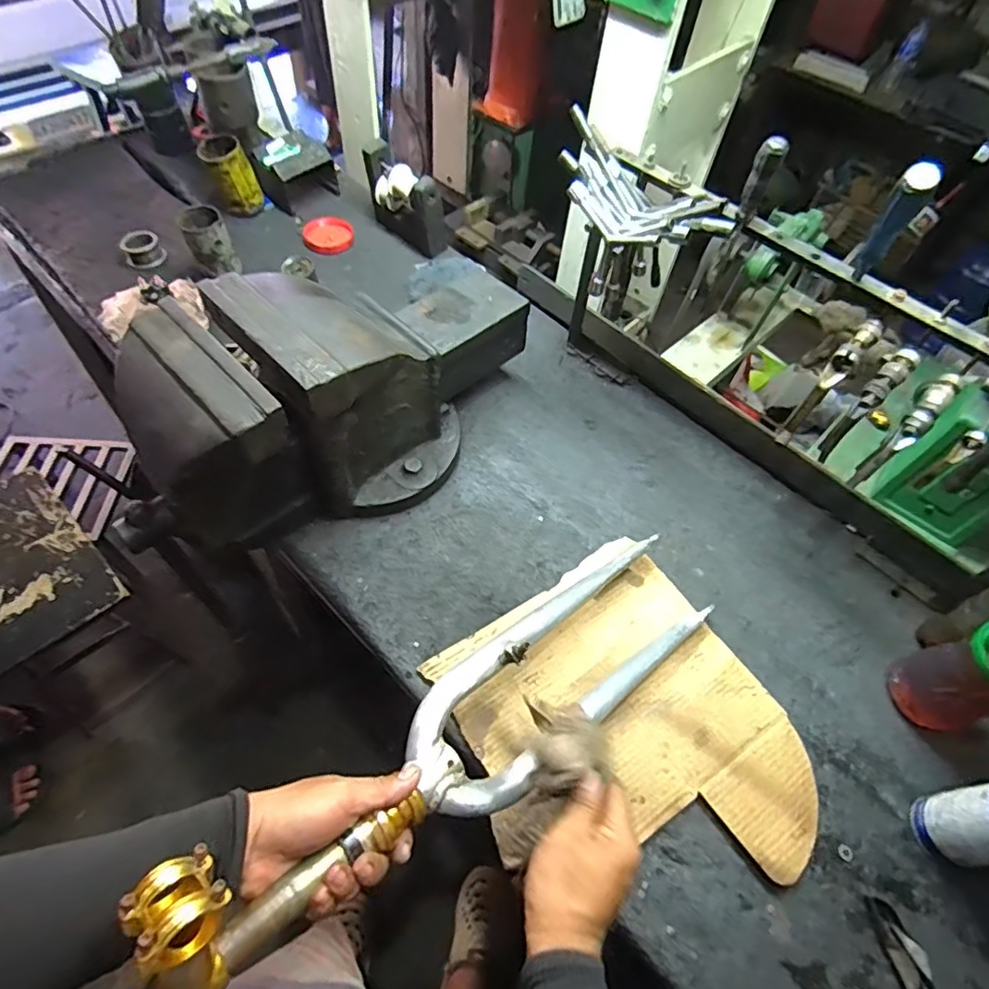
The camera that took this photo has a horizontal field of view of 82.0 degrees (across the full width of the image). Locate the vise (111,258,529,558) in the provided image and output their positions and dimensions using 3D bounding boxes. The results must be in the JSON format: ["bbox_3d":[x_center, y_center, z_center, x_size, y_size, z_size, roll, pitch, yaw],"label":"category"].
[{"bbox_3d":[-0.166,-0.131,0.714,0.534,0.282,0.207,-35,66,-25],"label":"vise"}]

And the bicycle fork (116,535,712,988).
[{"bbox_3d":[-0.003,0.203,0.519,0.596,0.097,0.123,-21,58,-39],"label":"bicycle fork"}]

